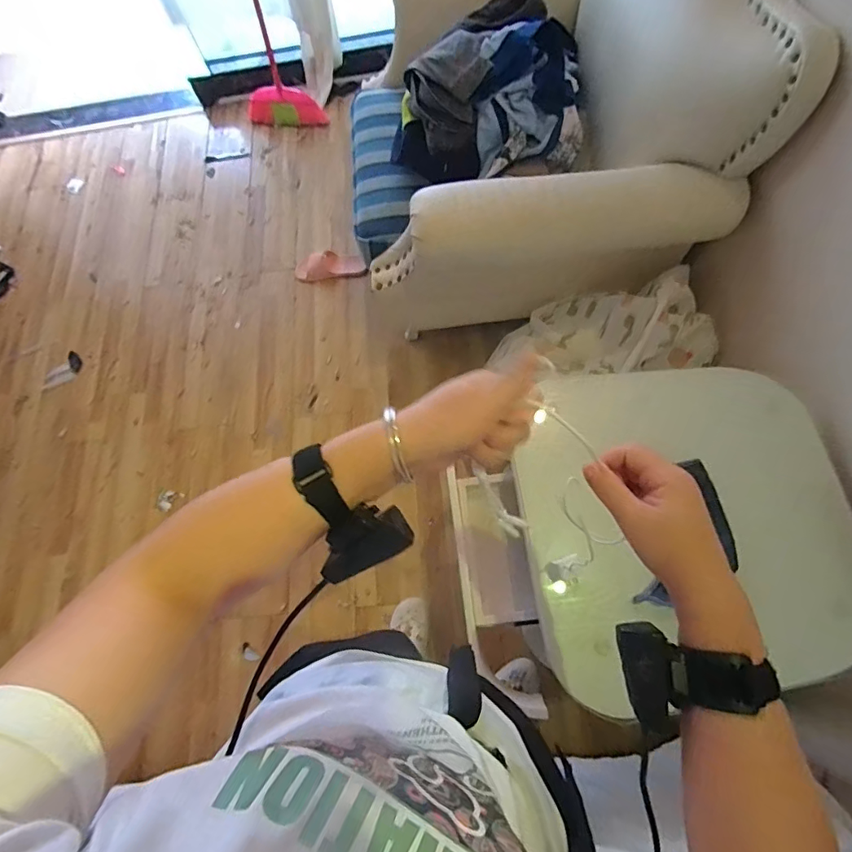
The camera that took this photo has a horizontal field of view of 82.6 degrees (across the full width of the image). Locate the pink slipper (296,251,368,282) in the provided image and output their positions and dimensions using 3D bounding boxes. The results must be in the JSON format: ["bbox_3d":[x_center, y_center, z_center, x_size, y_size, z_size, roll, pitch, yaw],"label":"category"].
[{"bbox_3d":[-0.337,-0.569,1.724,0.255,0.063,0.118,-4,70,5],"label":"pink slipper"}]

